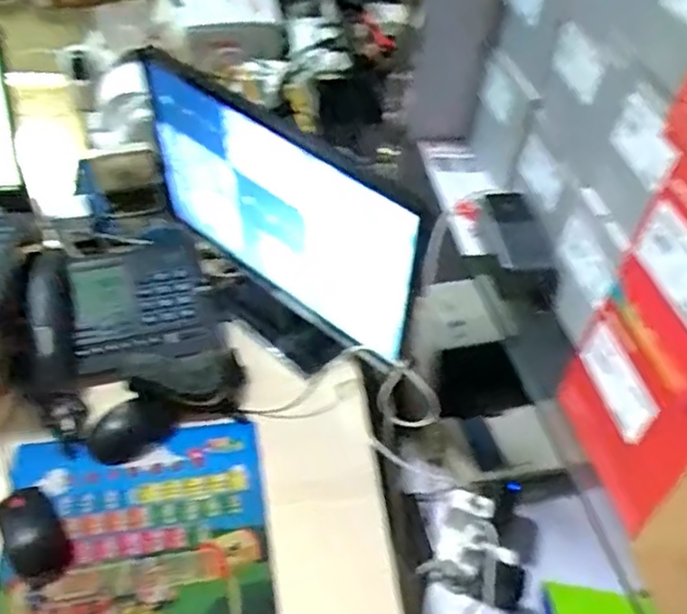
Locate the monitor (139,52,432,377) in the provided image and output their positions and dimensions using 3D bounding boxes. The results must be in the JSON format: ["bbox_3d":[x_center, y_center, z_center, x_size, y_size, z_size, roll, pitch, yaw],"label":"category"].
[{"bbox_3d":[-0.071,-0.117,0.939,0.449,0.362,0.180,27,48,19],"label":"monitor"}]

